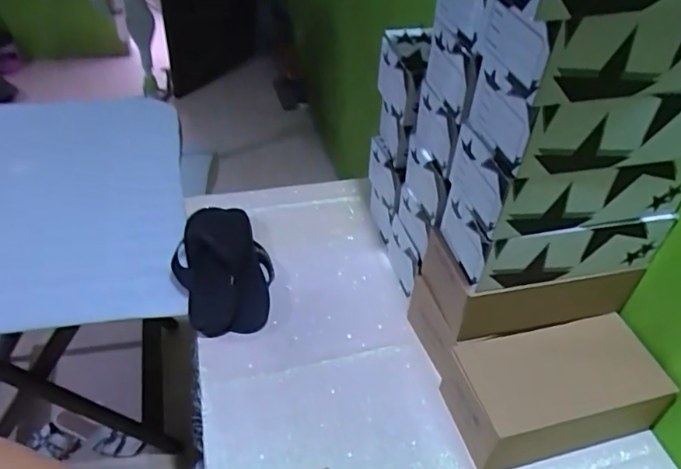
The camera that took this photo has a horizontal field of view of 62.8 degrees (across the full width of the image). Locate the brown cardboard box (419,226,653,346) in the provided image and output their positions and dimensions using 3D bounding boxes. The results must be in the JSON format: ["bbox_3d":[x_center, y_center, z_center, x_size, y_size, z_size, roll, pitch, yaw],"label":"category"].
[{"bbox_3d":[0.272,0.058,0.819,0.267,0.097,0.137,-7,44,-13],"label":"brown cardboard box"}]

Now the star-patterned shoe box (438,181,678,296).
[{"bbox_3d":[0.284,-0.014,0.754,0.266,0.100,0.126,-7,44,-13],"label":"star-patterned shoe box"}]

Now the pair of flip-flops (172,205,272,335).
[{"bbox_3d":[-0.206,0.055,0.977,0.166,0.043,0.277,-3,43,-9],"label":"pair of flip-flops"}]

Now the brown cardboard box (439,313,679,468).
[{"bbox_3d":[0.290,0.215,0.776,0.279,0.127,0.149,-8,44,-14],"label":"brown cardboard box"}]

